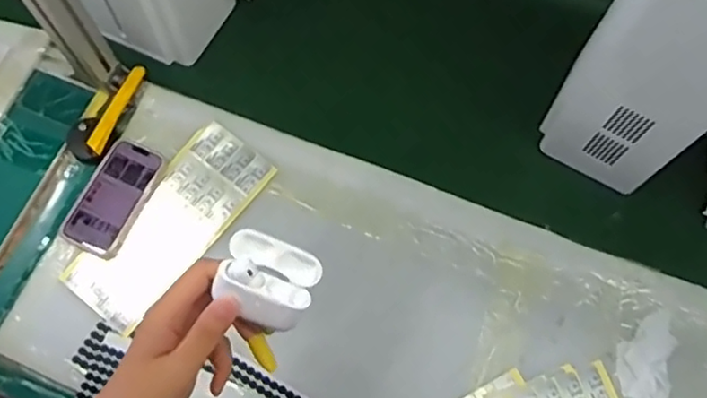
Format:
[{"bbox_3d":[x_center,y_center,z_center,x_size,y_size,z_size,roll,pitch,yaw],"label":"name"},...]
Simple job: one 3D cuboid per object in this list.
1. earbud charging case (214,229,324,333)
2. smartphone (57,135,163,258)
[{"bbox_3d":[-0.053,0.050,0.398,0.056,0.024,0.050,22,71,8],"label":"earbud charging case"},{"bbox_3d":[-0.307,-0.004,0.822,0.075,0.013,0.150,21,71,7],"label":"smartphone"}]

